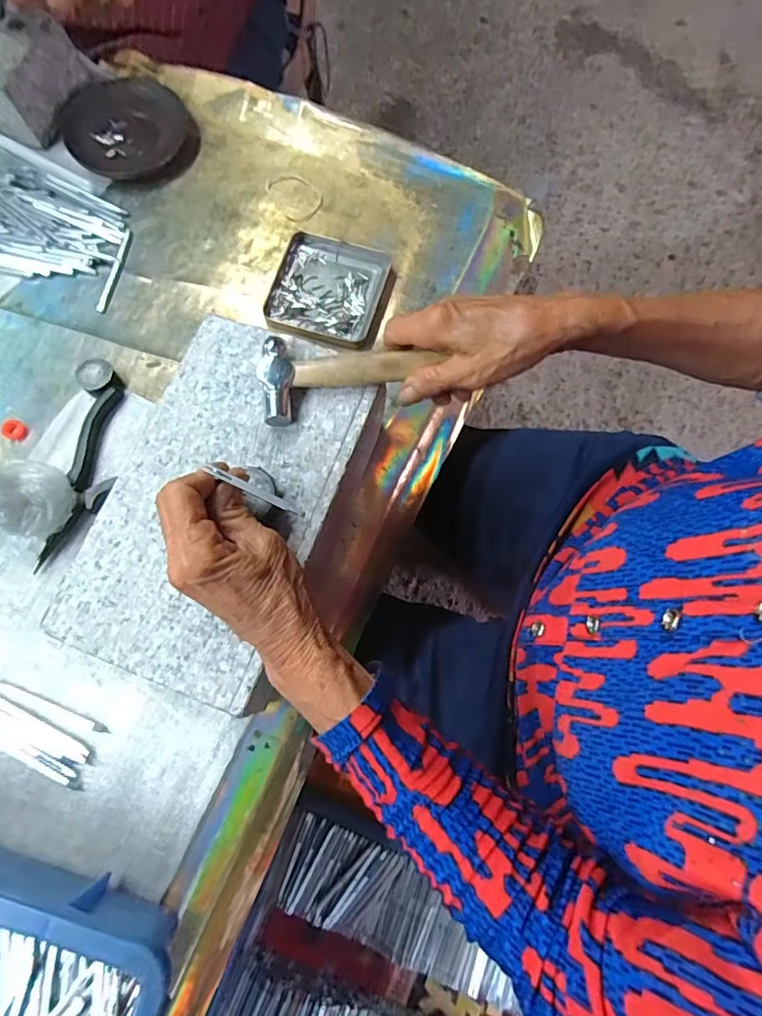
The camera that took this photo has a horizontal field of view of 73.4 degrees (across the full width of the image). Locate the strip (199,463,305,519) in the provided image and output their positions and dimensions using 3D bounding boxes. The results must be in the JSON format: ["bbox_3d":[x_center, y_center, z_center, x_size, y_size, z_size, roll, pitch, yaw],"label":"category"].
[{"bbox_3d":[-0.068,-0.009,0.273,0.060,0.004,0.005,27,74,-5],"label":"strip"}]

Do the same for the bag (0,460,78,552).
[{"bbox_3d":[-0.262,-0.005,0.381,0.051,0.066,0.059,29,76,9],"label":"bag"}]

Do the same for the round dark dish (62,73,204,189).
[{"bbox_3d":[-0.257,-0.384,0.520,0.124,0.028,0.115,0,75,1],"label":"round dark dish"}]

